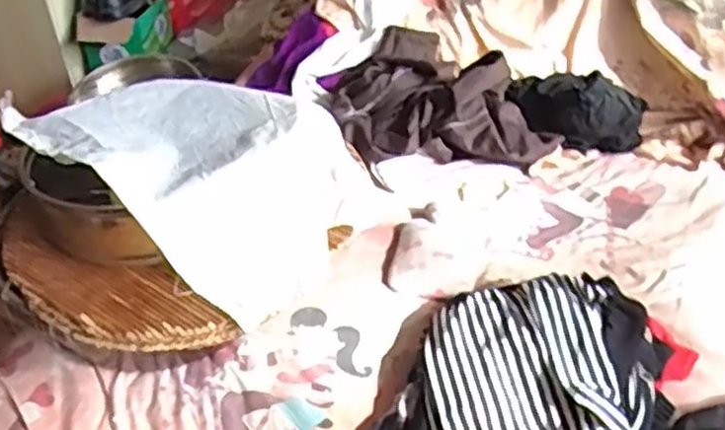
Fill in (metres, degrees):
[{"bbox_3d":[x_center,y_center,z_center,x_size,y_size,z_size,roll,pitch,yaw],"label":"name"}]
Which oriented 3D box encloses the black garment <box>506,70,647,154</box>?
[{"bbox_3d":[0.400,-0.198,1.470,0.254,0.087,0.151,7,40,12],"label":"black garment"}]

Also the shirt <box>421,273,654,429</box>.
[{"bbox_3d":[0.210,0.196,0.964,0.263,0.080,0.317,-2,39,1],"label":"shirt"}]

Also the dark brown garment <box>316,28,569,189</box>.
[{"bbox_3d":[0.123,-0.210,1.474,0.345,0.122,0.396,-17,41,-16],"label":"dark brown garment"}]

